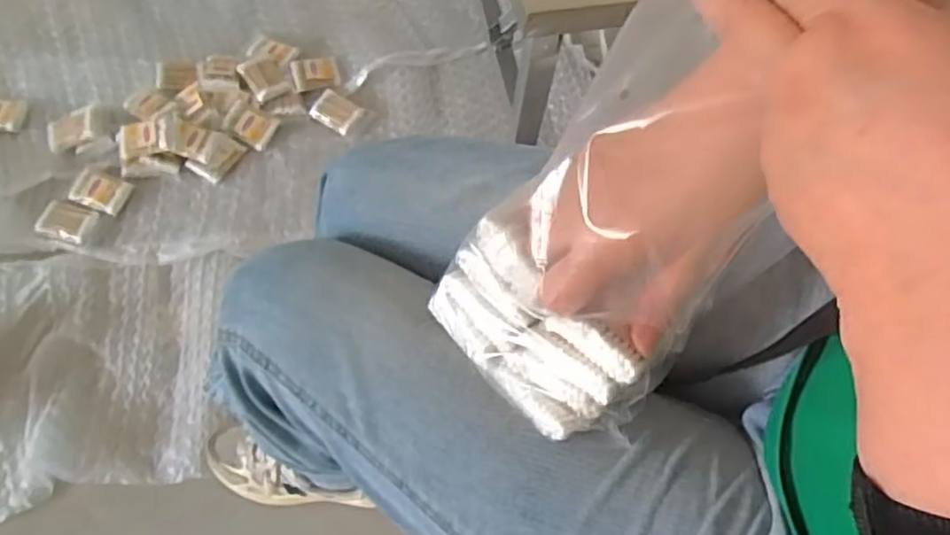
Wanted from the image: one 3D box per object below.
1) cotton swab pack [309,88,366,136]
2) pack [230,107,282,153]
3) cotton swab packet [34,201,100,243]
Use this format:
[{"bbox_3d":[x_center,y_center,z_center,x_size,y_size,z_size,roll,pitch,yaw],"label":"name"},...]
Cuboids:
[{"bbox_3d":[-0.224,-0.254,1.104,0.079,0.012,0.063,28,67,10],"label":"cotton swab pack"},{"bbox_3d":[-0.348,-0.219,1.074,0.061,0.020,0.058,22,66,7],"label":"pack"},{"bbox_3d":[-0.597,-0.067,0.993,0.072,0.011,0.055,16,66,5],"label":"cotton swab packet"}]

